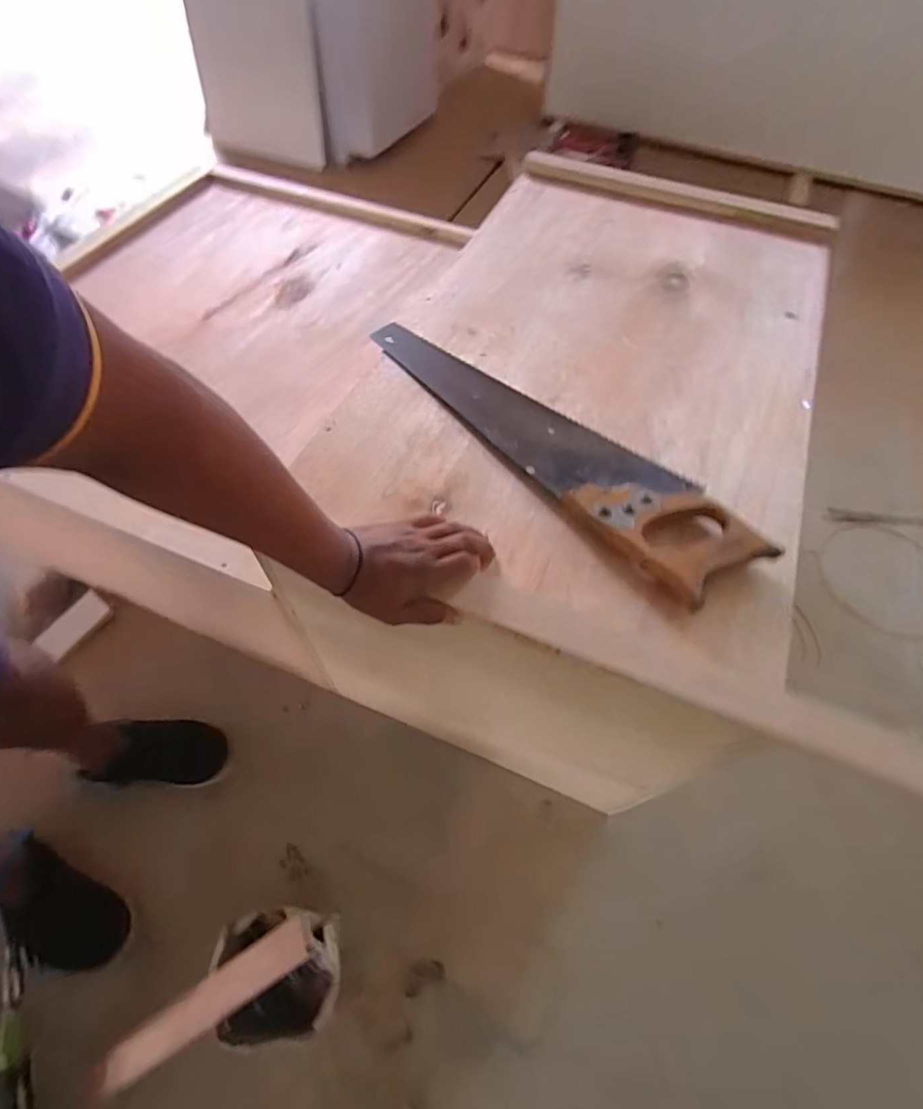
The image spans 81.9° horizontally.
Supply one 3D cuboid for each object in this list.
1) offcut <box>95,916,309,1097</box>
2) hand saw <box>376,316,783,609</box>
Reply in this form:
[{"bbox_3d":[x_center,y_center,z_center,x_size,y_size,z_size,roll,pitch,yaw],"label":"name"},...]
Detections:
[{"bbox_3d":[-0.313,0.543,0.630,0.330,0.025,0.044,-39,64,8],"label":"offcut"},{"bbox_3d":[0.091,-0.143,0.600,0.120,0.027,0.505,-36,66,-22],"label":"hand saw"}]

